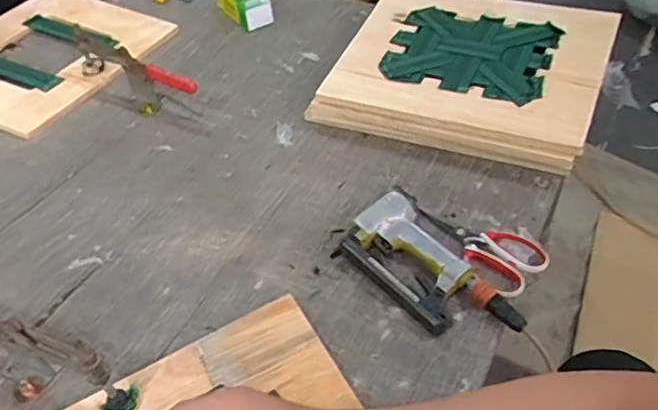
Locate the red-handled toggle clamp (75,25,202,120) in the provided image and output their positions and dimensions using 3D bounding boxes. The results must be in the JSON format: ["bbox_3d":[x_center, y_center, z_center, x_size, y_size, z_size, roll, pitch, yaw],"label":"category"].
[{"bbox_3d":[-0.367,-0.238,1.082,0.312,0.099,0.043,25,52,27],"label":"red-handled toggle clamp"}]

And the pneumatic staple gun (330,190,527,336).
[{"bbox_3d":[0.133,0.083,0.751,0.251,0.045,0.128,33,56,32],"label":"pneumatic staple gun"}]

